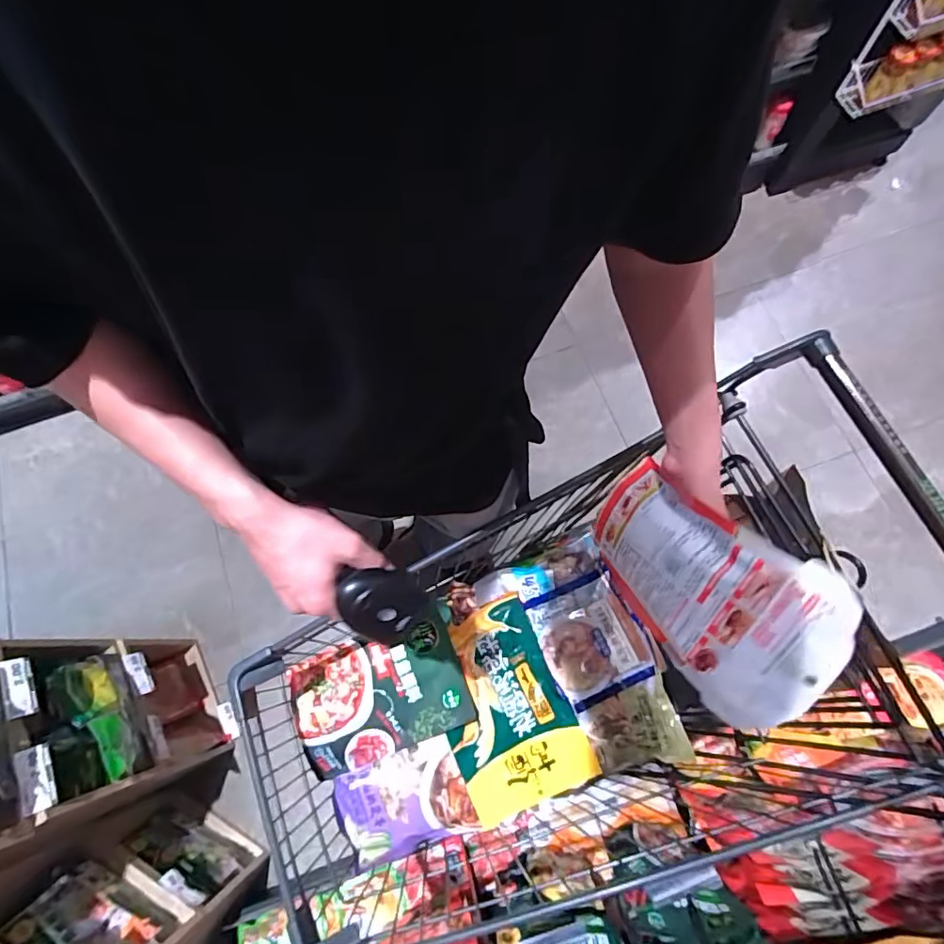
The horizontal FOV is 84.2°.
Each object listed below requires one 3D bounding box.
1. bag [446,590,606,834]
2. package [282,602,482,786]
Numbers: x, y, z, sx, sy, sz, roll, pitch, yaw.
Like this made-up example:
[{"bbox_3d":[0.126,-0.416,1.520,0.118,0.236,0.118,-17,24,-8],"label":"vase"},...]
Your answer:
[{"bbox_3d":[0.043,0.358,0.807,0.187,0.037,0.288,-24,73,-5],"label":"bag"},{"bbox_3d":[-0.140,0.335,0.790,0.248,0.035,0.172,-21,73,-4],"label":"package"}]

